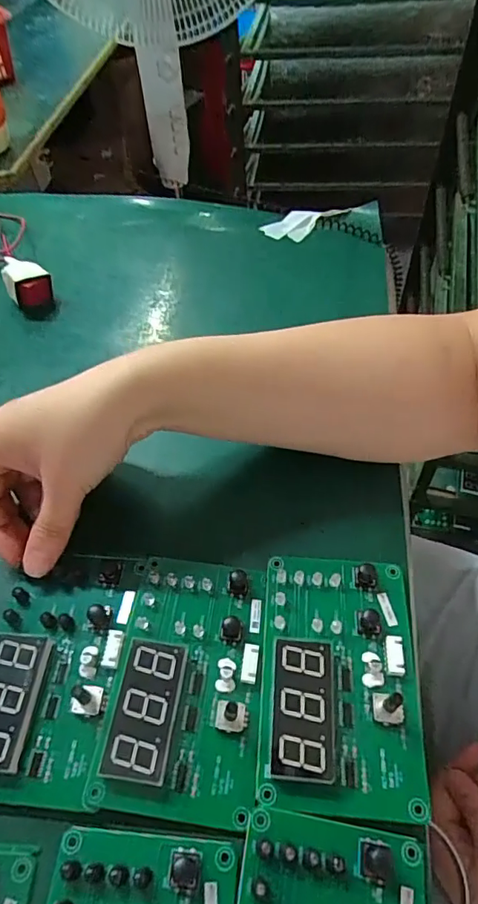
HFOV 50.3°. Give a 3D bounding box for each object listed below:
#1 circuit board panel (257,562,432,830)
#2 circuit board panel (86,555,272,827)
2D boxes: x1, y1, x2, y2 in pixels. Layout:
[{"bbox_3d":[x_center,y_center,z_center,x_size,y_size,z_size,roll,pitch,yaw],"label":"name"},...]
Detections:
[{"bbox_3d":[0.051,0.107,0.256,0.076,0.011,0.119,2,53,5],"label":"circuit board panel"},{"bbox_3d":[-0.025,0.110,0.256,0.072,0.011,0.120,4,54,6],"label":"circuit board panel"}]

